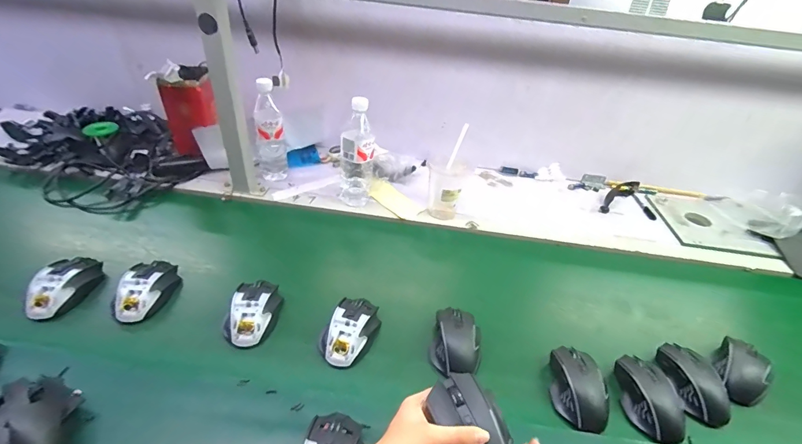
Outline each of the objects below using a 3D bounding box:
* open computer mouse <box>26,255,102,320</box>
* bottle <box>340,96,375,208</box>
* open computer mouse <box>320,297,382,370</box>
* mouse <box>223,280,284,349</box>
[{"bbox_3d":[-0.534,0.101,0.609,0.063,0.045,0.118,12,37,8],"label":"open computer mouse"},{"bbox_3d":[-0.094,-0.143,0.822,0.074,0.227,0.064,2,37,-4],"label":"bottle"},{"bbox_3d":[-0.077,0.163,0.583,0.071,0.043,0.113,17,39,15],"label":"open computer mouse"},{"bbox_3d":[-0.227,0.136,0.594,0.076,0.035,0.112,8,37,3],"label":"mouse"}]

